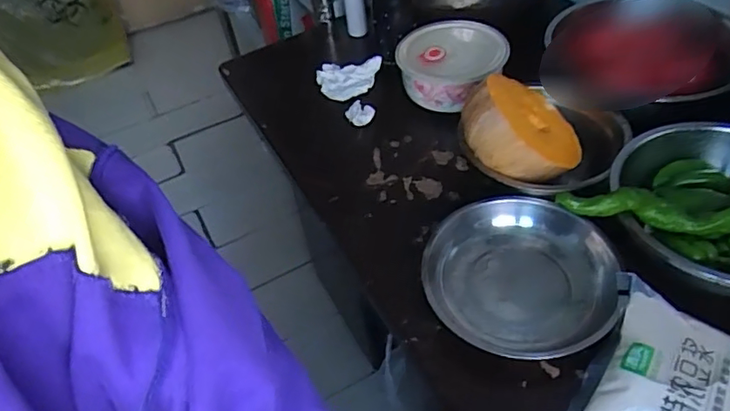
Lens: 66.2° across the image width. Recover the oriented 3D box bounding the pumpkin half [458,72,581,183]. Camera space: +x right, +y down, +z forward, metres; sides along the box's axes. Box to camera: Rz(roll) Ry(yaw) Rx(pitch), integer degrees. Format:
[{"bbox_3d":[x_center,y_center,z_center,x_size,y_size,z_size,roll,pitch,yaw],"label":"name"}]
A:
[{"bbox_3d":[0.183,-0.084,0.664,0.135,0.065,0.138,-17,69,-43],"label":"pumpkin half"}]

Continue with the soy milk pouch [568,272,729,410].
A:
[{"bbox_3d":[0.267,0.147,0.484,0.132,0.051,0.129,22,54,25],"label":"soy milk pouch"}]

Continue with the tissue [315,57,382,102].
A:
[{"bbox_3d":[-0.027,-0.191,0.859,0.091,0.044,0.072,10,49,15],"label":"tissue"}]

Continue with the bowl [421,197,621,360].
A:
[{"bbox_3d":[0.157,0.067,0.579,0.182,0.051,0.180,-4,47,4],"label":"bowl"}]

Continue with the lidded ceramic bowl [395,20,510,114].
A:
[{"bbox_3d":[0.127,-0.193,0.807,0.146,0.094,0.152,-4,47,4],"label":"lidded ceramic bowl"}]

